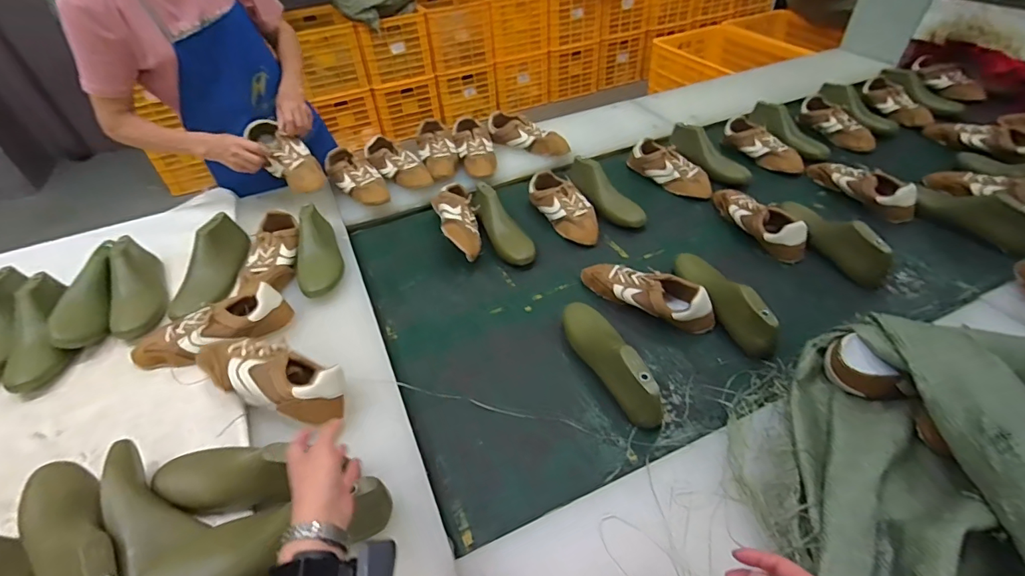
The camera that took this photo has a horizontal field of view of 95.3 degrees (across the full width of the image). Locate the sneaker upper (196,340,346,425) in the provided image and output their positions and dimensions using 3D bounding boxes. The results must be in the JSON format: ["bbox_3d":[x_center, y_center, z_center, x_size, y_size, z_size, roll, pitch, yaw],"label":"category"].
[{"bbox_3d":[-0.378,0.142,0.731,0.222,0.081,0.091,9,46,14],"label":"sneaker upper"}]

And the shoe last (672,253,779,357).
[{"bbox_3d":[0.402,0.007,0.900,0.075,0.113,0.258,-11,44,-7],"label":"shoe last"}]

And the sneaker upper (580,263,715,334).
[{"bbox_3d":[0.257,0.012,0.917,0.273,0.078,0.078,20,49,23],"label":"sneaker upper"}]

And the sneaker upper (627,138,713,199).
[{"bbox_3d":[0.432,-0.319,1.272,0.253,0.080,0.083,40,56,23],"label":"sneaker upper"}]

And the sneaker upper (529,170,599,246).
[{"bbox_3d":[0.131,-0.193,1.145,0.093,0.084,0.252,-25,47,-20],"label":"sneaker upper"}]

